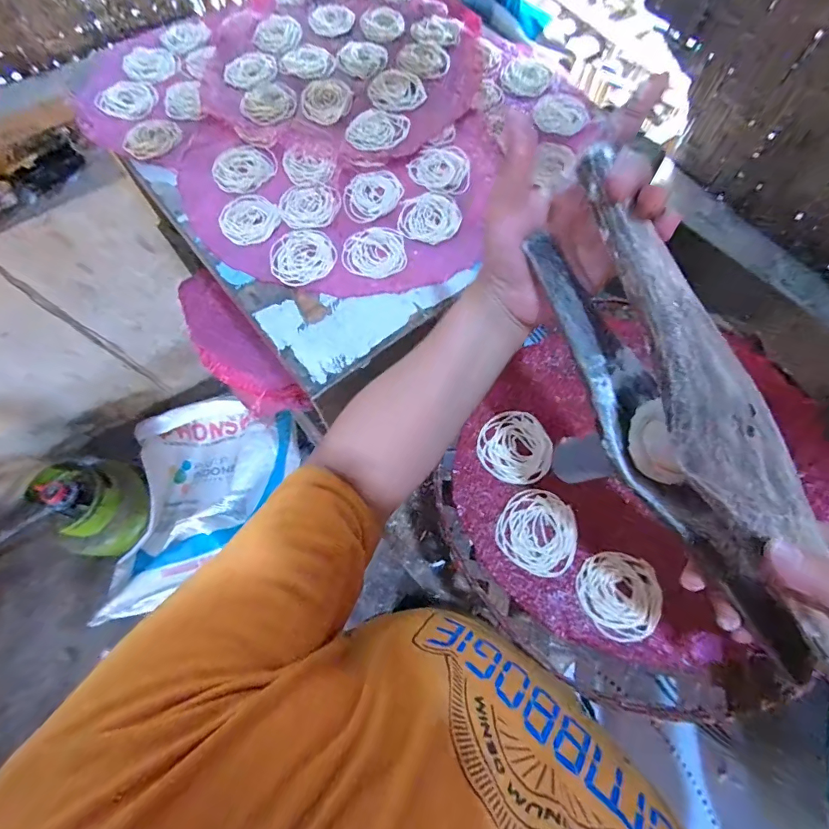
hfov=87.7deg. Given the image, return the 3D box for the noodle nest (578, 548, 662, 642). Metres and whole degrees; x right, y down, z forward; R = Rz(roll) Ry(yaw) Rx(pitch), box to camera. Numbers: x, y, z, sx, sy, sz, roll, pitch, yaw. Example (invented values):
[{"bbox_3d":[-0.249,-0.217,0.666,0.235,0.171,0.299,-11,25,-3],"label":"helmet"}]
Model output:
[{"bbox_3d":[0.178,0.153,0.371,0.068,0.005,0.069,0,68,0],"label":"noodle nest"}]

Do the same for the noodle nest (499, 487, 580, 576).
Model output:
[{"bbox_3d":[0.114,0.106,0.392,0.069,0.004,0.070,0,68,0],"label":"noodle nest"}]

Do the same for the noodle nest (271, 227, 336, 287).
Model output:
[{"bbox_3d":[-0.122,-0.176,0.471,0.067,0.005,0.076,-18,69,-7],"label":"noodle nest"}]

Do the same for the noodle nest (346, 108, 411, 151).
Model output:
[{"bbox_3d":[-0.045,-0.353,0.533,0.078,0.005,0.064,-17,69,-6],"label":"noodle nest"}]

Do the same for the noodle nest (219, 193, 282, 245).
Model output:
[{"bbox_3d":[-0.189,-0.223,0.490,0.063,0.007,0.069,0,68,0],"label":"noodle nest"}]

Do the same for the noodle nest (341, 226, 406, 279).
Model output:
[{"bbox_3d":[-0.044,-0.180,0.474,0.067,0.004,0.065,-6,68,-2],"label":"noodle nest"}]

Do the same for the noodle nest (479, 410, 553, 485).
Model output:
[{"bbox_3d":[0.099,0.031,0.422,0.069,0.006,0.071,0,68,0],"label":"noodle nest"}]

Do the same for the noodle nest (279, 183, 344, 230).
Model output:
[{"bbox_3d":[-0.120,-0.243,0.500,0.068,0.004,0.066,-10,69,-4],"label":"noodle nest"}]

